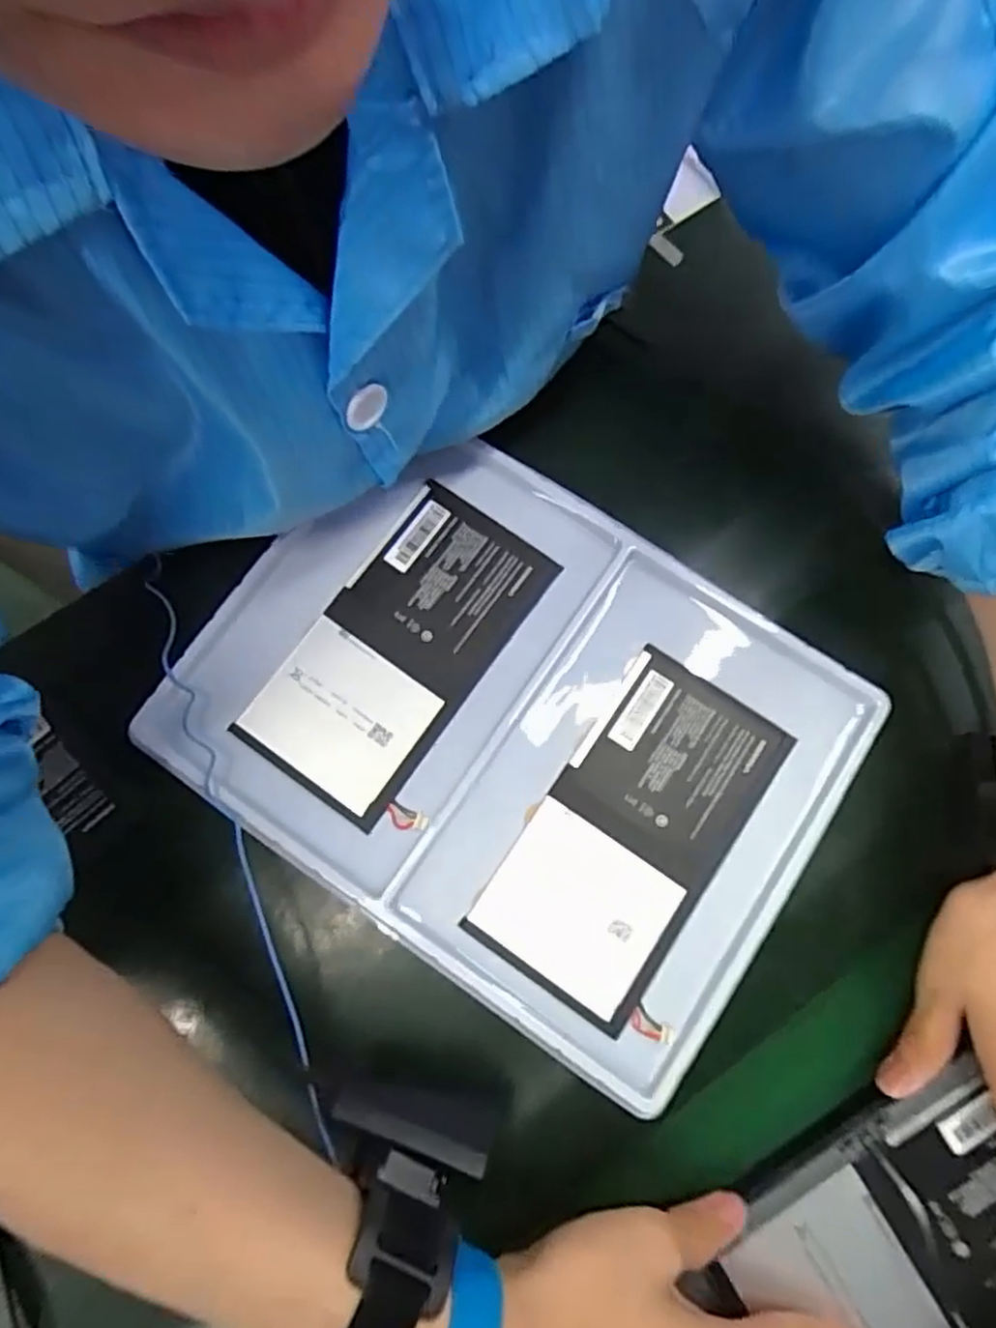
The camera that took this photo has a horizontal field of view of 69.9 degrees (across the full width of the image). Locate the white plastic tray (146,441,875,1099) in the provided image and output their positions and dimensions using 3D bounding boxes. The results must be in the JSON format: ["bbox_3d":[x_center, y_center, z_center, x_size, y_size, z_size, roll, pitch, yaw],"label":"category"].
[{"bbox_3d":[0.006,0.030,0.370,0.315,0.021,0.235,32,81,5],"label":"white plastic tray"}]

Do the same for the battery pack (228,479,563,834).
[{"bbox_3d":[-0.050,-0.007,0.379,0.097,0.007,0.172,35,81,5],"label":"battery pack"}]

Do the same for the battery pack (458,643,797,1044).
[{"bbox_3d":[0.068,0.084,0.359,0.093,0.009,0.171,34,81,5],"label":"battery pack"}]

